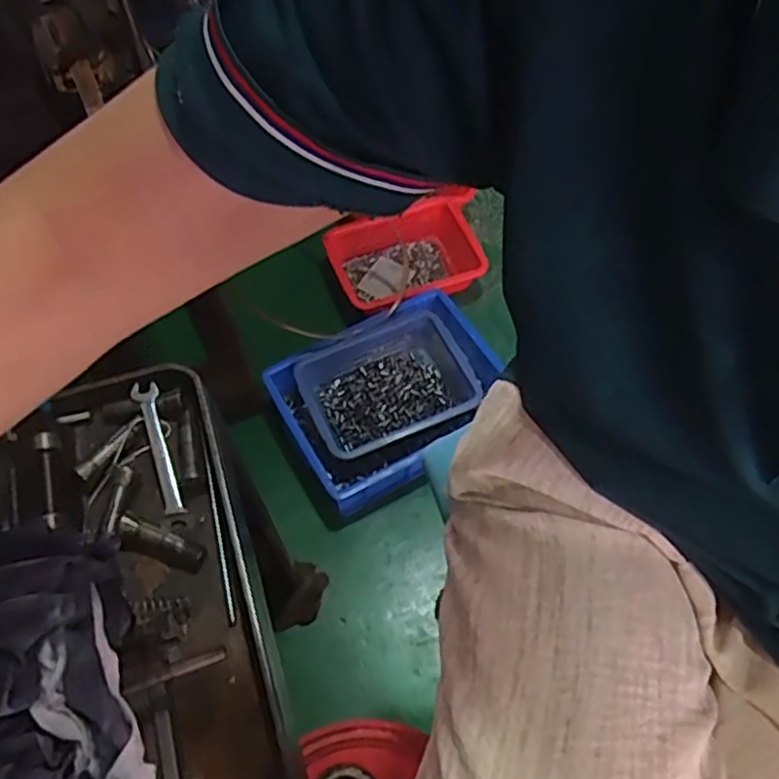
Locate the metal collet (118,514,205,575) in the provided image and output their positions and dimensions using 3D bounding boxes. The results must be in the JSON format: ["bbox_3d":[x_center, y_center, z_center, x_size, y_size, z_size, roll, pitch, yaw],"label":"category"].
[{"bbox_3d":[-0.191,0.130,0.580,0.076,0.020,0.024,17,61,10],"label":"metal collet"}]

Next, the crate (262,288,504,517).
[{"bbox_3d":[0.012,0.008,1.360,0.413,0.143,0.312,-27,63,-15],"label":"crate"}]

